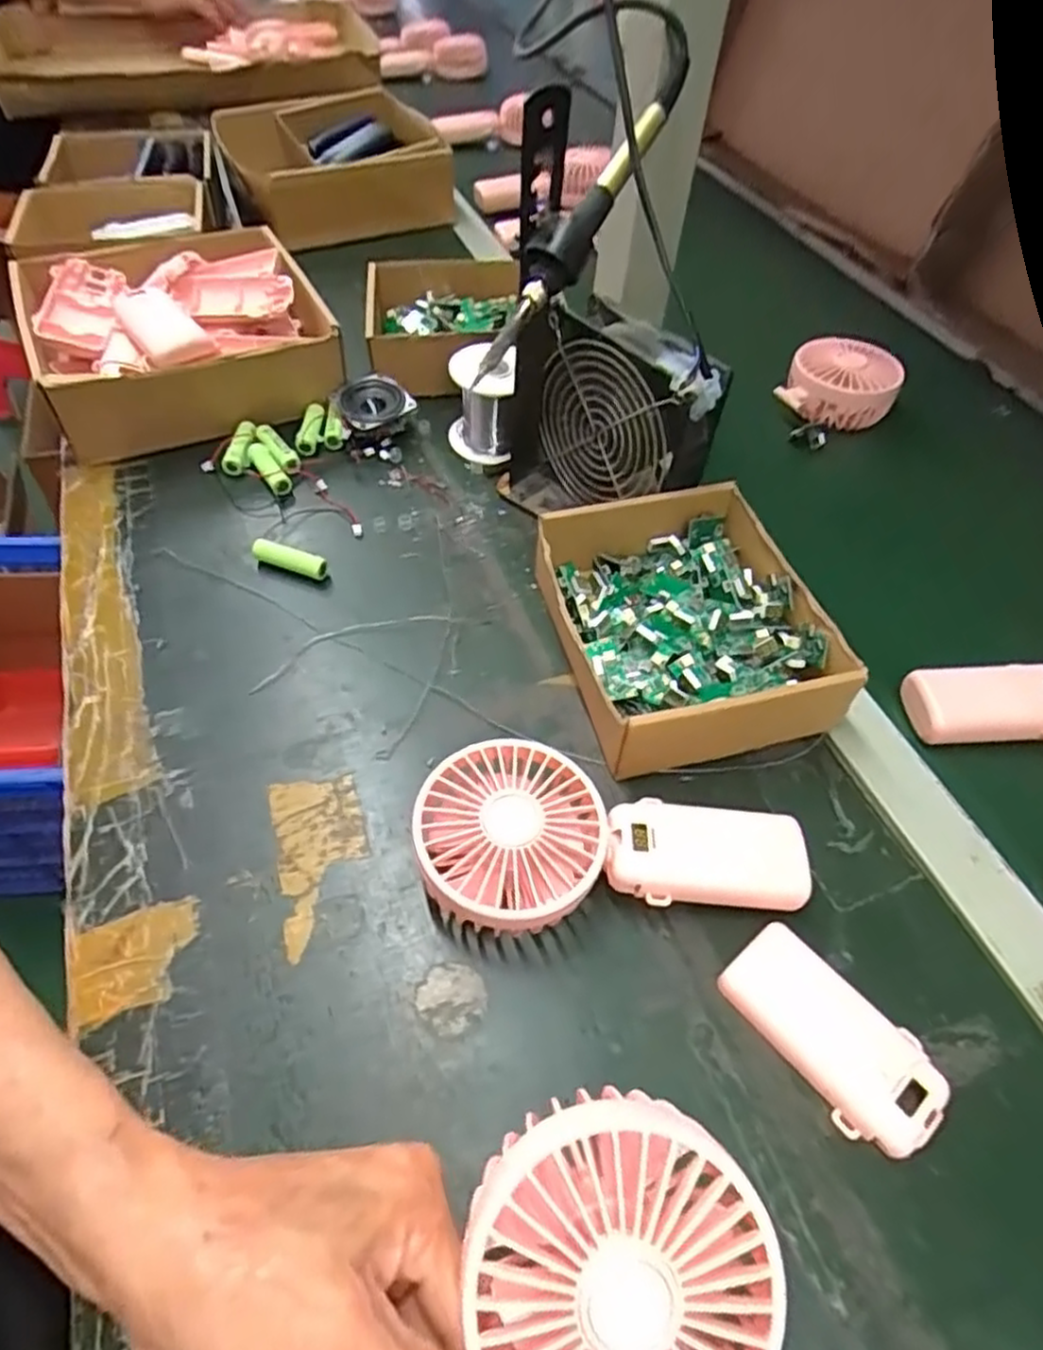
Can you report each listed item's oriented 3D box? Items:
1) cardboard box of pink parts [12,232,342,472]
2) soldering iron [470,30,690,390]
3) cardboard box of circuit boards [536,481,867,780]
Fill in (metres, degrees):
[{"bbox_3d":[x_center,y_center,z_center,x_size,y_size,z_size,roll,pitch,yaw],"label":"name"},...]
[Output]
[{"bbox_3d":[-0.276,-0.282,0.608,0.208,0.077,0.229,-20,56,-16],"label":"cardboard box of pink parts"},{"bbox_3d":[0.038,-0.250,0.405,0.024,0.034,0.203,34,90,22],"label":"soldering iron"},{"bbox_3d":[0.092,-0.032,0.441,0.144,0.053,0.164,-10,54,-10],"label":"cardboard box of circuit boards"}]

